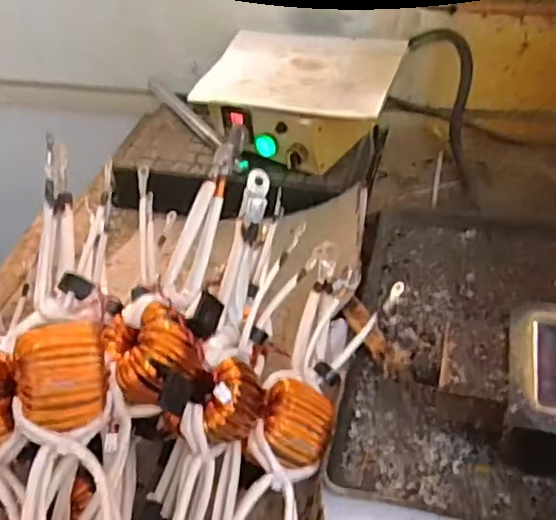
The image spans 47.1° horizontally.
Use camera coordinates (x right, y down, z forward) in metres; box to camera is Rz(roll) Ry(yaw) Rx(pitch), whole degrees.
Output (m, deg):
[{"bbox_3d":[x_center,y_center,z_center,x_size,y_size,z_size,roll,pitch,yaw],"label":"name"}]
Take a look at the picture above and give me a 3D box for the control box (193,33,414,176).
[{"bbox_3d":[0.035,-0.223,0.893,0.253,0.097,0.213,11,46,19],"label":"control box"}]

